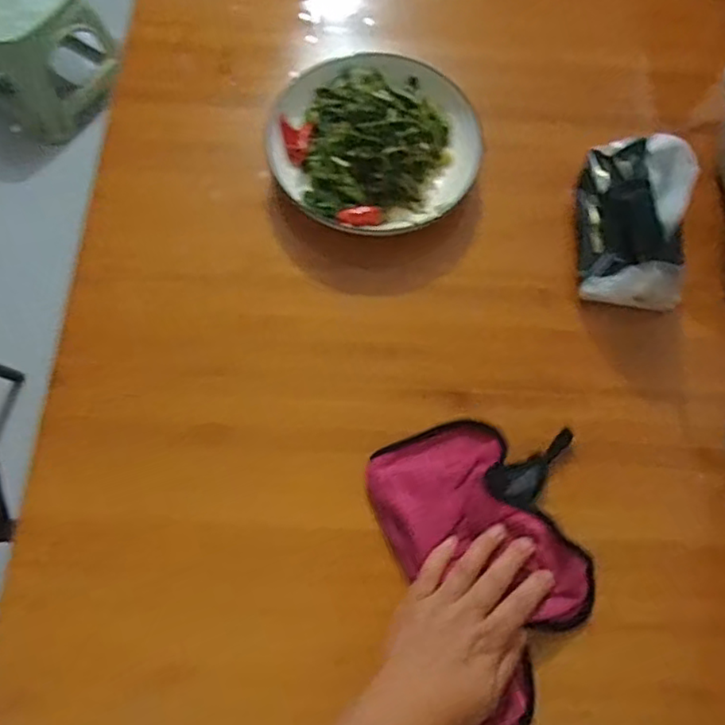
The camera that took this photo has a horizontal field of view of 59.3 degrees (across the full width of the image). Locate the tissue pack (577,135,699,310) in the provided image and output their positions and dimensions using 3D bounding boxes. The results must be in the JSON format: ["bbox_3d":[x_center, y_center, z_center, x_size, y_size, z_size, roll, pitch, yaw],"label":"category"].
[{"bbox_3d":[0.251,-0.130,0.570,0.094,0.107,0.148,6,70,0],"label":"tissue pack"}]

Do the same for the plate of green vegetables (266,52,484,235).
[{"bbox_3d":[0.011,-0.218,0.621,0.195,0.067,0.192,1,70,-2],"label":"plate of green vegetables"}]

